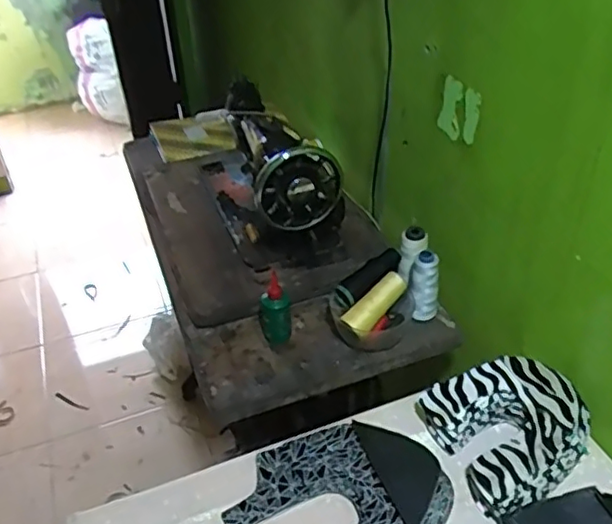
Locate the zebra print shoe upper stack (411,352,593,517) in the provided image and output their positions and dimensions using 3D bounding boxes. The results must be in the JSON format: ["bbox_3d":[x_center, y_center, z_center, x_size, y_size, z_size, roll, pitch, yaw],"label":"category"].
[{"bbox_3d":[0.244,0.193,0.751,0.155,0.075,0.164,-20,40,-20],"label":"zebra print shoe upper stack"}]

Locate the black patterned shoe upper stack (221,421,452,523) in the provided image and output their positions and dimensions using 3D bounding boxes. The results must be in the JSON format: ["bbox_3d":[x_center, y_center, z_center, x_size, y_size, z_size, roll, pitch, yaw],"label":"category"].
[{"bbox_3d":[0.041,0.271,0.687,0.249,0.058,0.191,-11,38,-9],"label":"black patterned shoe upper stack"}]

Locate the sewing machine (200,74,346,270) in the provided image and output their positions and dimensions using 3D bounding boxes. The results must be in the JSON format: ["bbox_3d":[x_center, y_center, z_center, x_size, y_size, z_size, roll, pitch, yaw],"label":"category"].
[{"bbox_3d":[-0.076,-0.170,1.138,0.173,0.233,0.395,-14,39,-15],"label":"sewing machine"}]

